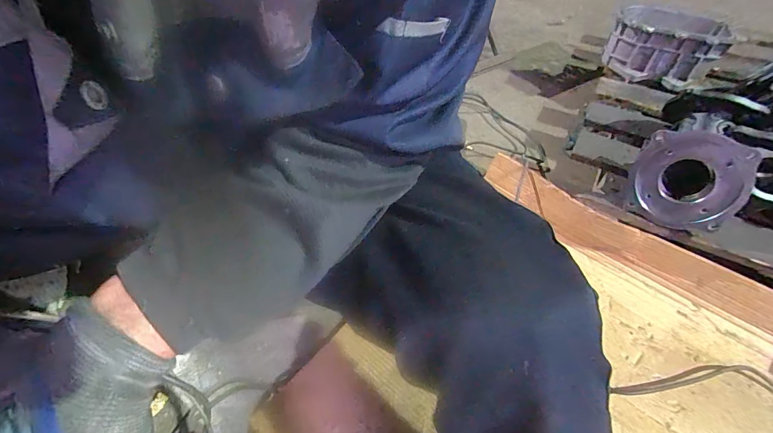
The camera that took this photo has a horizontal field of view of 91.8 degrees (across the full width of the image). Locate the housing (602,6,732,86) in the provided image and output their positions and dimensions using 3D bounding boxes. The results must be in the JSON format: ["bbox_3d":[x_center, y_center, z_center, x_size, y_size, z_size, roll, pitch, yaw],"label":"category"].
[{"bbox_3d":[0.684,-0.427,0.934,0.128,0.139,0.232,-34,56,-27],"label":"housing"}]

